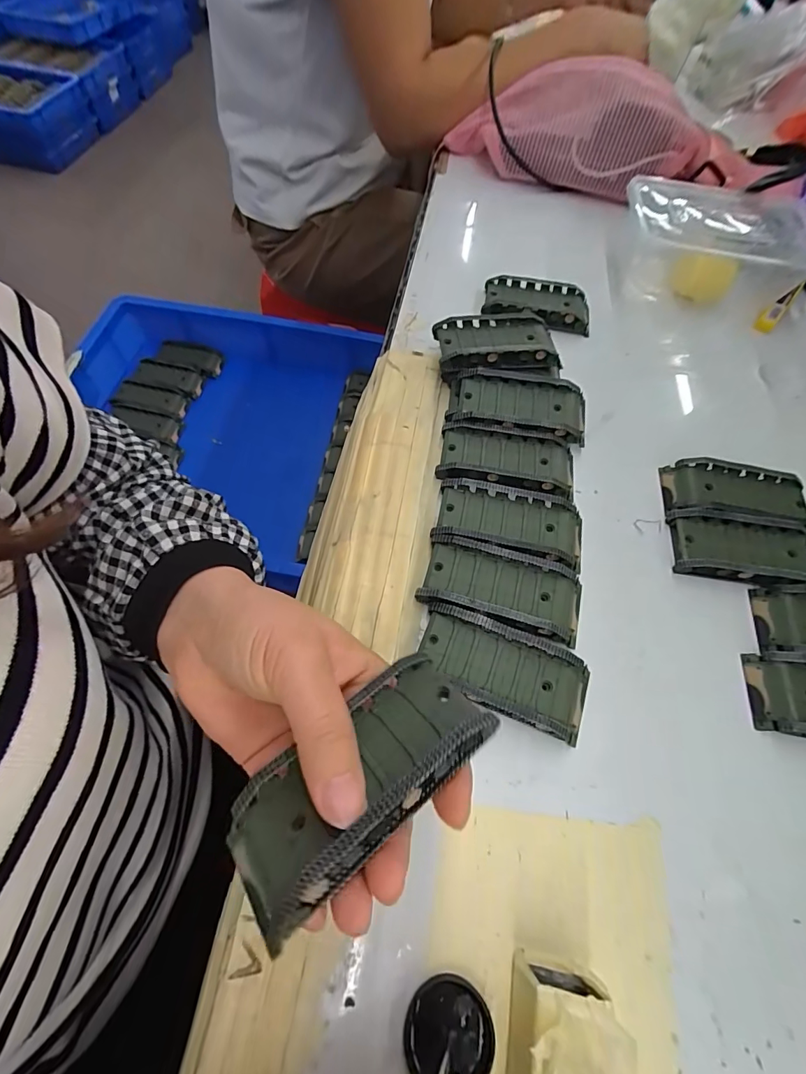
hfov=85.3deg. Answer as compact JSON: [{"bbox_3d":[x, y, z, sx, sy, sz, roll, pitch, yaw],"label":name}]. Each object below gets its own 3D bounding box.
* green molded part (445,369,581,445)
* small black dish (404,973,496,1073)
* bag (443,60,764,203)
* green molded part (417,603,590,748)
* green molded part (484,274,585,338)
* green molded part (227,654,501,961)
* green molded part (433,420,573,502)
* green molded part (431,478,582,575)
[{"bbox_3d":[0.086,-0.096,0.329,0.097,0.024,0.048,9,62,2],"label":"green molded part"},{"bbox_3d":[0.019,0.203,0.179,0.035,0.008,0.033,1,62,-3],"label":"small black dish"},{"bbox_3d":[0.221,-0.460,0.489,0.326,0.082,0.118,11,62,3],"label":"bag"},{"bbox_3d":[0.056,0.075,0.243,0.095,0.019,0.045,21,63,8],"label":"green molded part"},{"bbox_3d":[0.121,-0.212,0.396,0.094,0.015,0.051,9,62,1],"label":"green molded part"},{"bbox_3d":[-0.014,0.088,0.158,0.096,0.026,0.046,-35,45,-24],"label":"green molded part"},{"bbox_3d":[0.073,-0.054,0.310,0.093,0.016,0.050,12,63,3],"label":"green molded part"},{"bbox_3d":[0.071,-0.010,0.287,0.096,0.016,0.048,11,63,3],"label":"green molded part"}]

